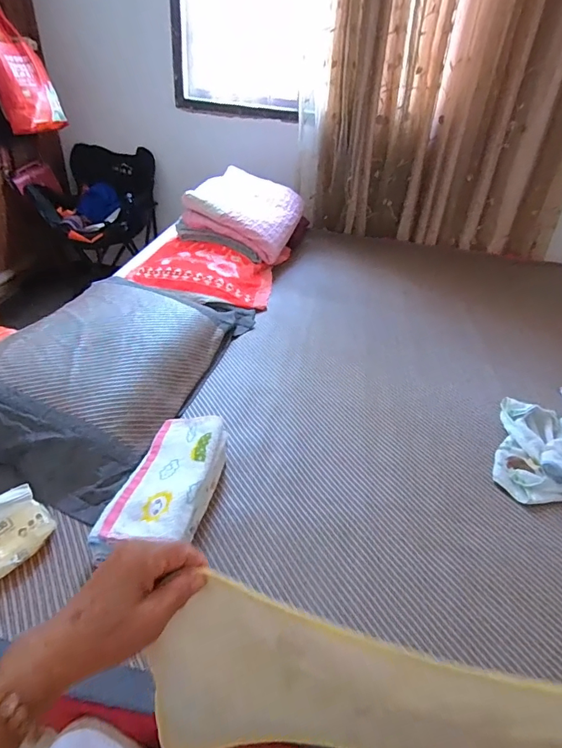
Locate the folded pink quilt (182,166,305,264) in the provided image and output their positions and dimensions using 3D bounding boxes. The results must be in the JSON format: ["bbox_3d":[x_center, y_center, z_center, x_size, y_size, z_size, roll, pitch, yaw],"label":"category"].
[{"bbox_3d":[-0.127,-0.602,1.568,0.350,0.163,0.452,13,37,9],"label":"folded pink quilt"}]

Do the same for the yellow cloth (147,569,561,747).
[{"bbox_3d":[0.102,0.310,0.359,0.436,0.228,0.066,11,37,7],"label":"yellow cloth"}]

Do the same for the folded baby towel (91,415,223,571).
[{"bbox_3d":[-0.178,0.185,0.676,0.126,0.097,0.266,11,37,7],"label":"folded baby towel"}]

